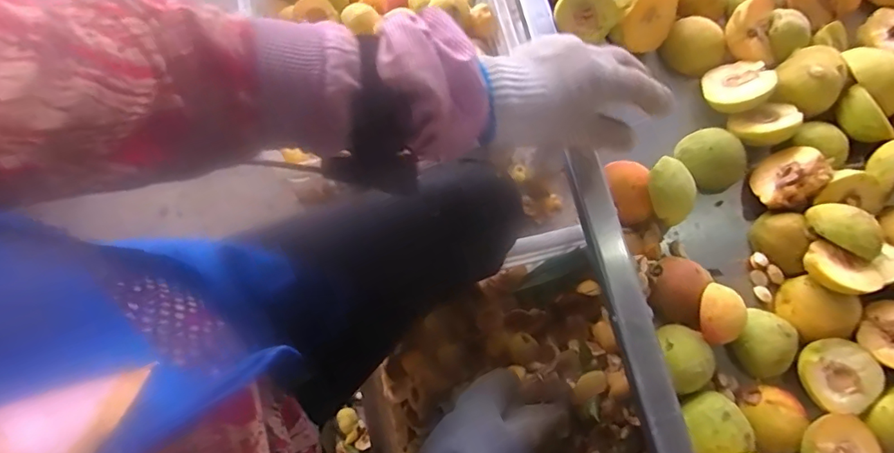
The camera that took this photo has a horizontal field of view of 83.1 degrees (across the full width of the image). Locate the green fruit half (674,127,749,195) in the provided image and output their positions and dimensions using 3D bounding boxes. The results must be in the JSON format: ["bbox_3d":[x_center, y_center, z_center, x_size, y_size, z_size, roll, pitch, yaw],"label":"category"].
[{"bbox_3d":[0.244,-0.063,0.464,0.049,0.030,0.061,-36,76,-13],"label":"green fruit half"}]

